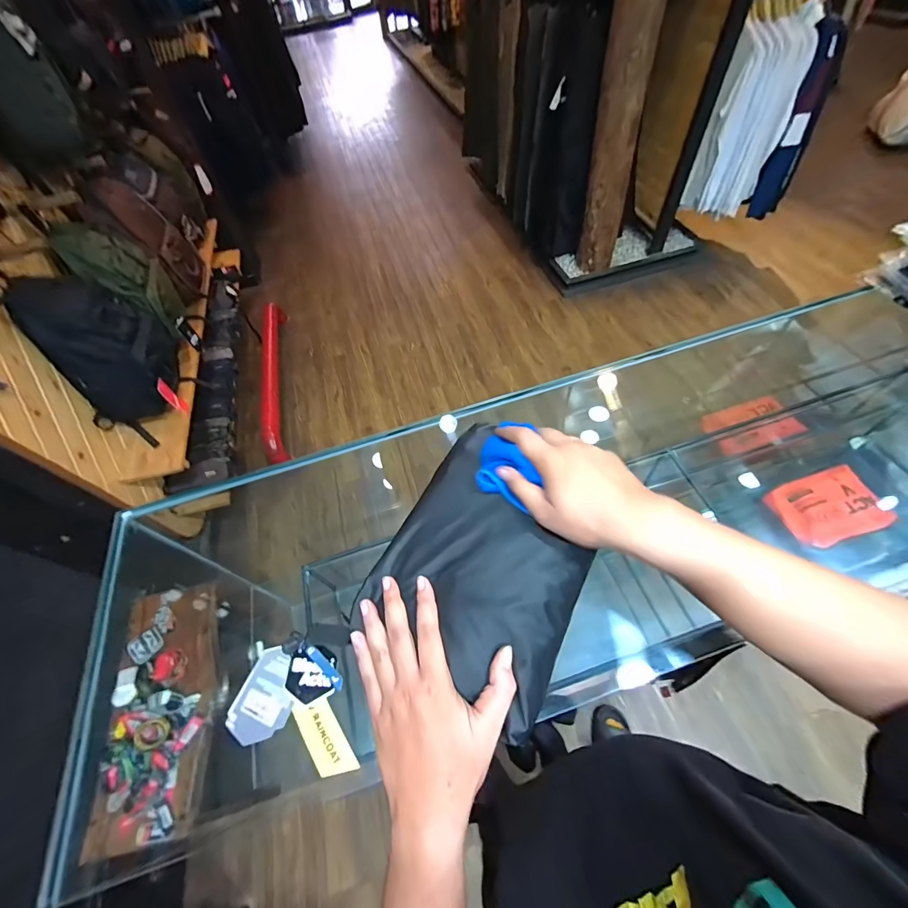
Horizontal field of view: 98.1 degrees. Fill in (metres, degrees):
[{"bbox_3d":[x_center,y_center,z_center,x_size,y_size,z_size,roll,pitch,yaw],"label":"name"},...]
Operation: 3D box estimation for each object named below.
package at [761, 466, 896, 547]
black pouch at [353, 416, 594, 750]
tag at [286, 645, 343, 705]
[{"bbox_3d":[1.170,0.164,1.226,0.303,0.073,0.206,-17,57,-7],"label":"package"},{"bbox_3d":[0.036,0.107,0.421,0.207,0.047,0.249,26,62,19],"label":"black pouch"},{"bbox_3d":[-0.149,0.233,0.418,0.053,0.009,0.051,-14,60,-11],"label":"tag"}]

